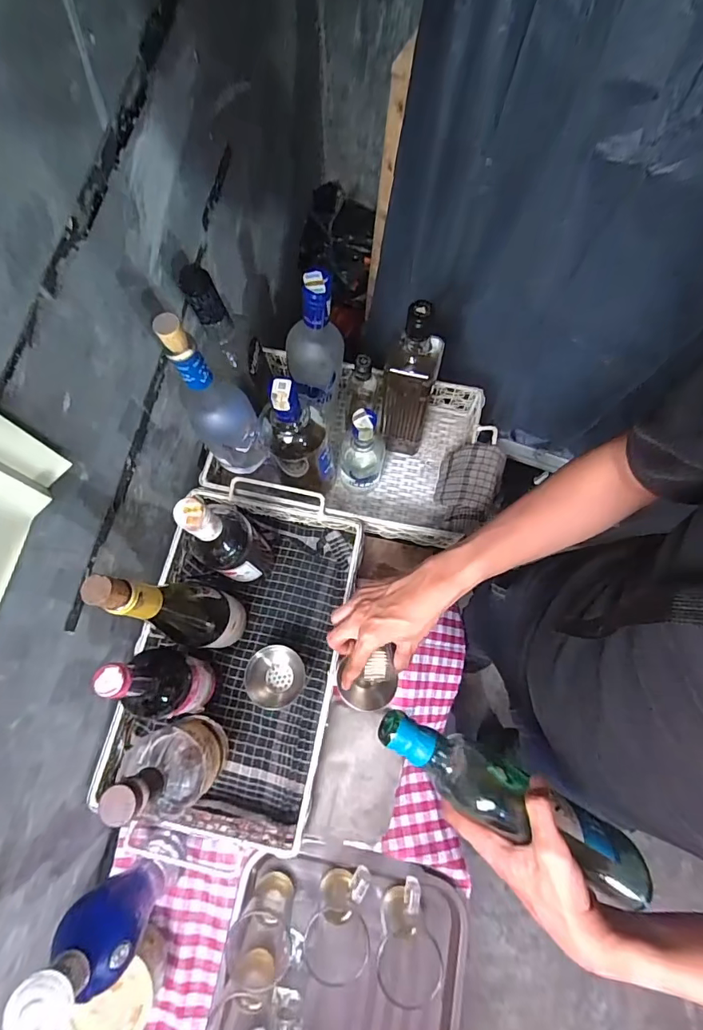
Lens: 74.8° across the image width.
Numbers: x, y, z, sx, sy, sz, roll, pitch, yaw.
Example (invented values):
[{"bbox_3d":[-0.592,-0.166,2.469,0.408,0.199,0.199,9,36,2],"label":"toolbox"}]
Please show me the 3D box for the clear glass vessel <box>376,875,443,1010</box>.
[{"bbox_3d":[0.061,0.498,0.552,0.070,0.093,0.094,-11,74,-4],"label":"clear glass vessel"}]

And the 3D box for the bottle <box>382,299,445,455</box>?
[{"bbox_3d":[0.078,-0.170,0.619,0.063,0.289,0.064,13,74,3],"label":"bottle"}]

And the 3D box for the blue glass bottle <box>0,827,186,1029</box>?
[{"bbox_3d":[-0.246,0.420,0.480,0.065,0.242,0.074,-39,77,-11],"label":"blue glass bottle"}]

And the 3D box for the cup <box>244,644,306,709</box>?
[{"bbox_3d":[-0.098,0.213,0.609,0.070,0.081,0.073,0,73,-1],"label":"cup"}]

